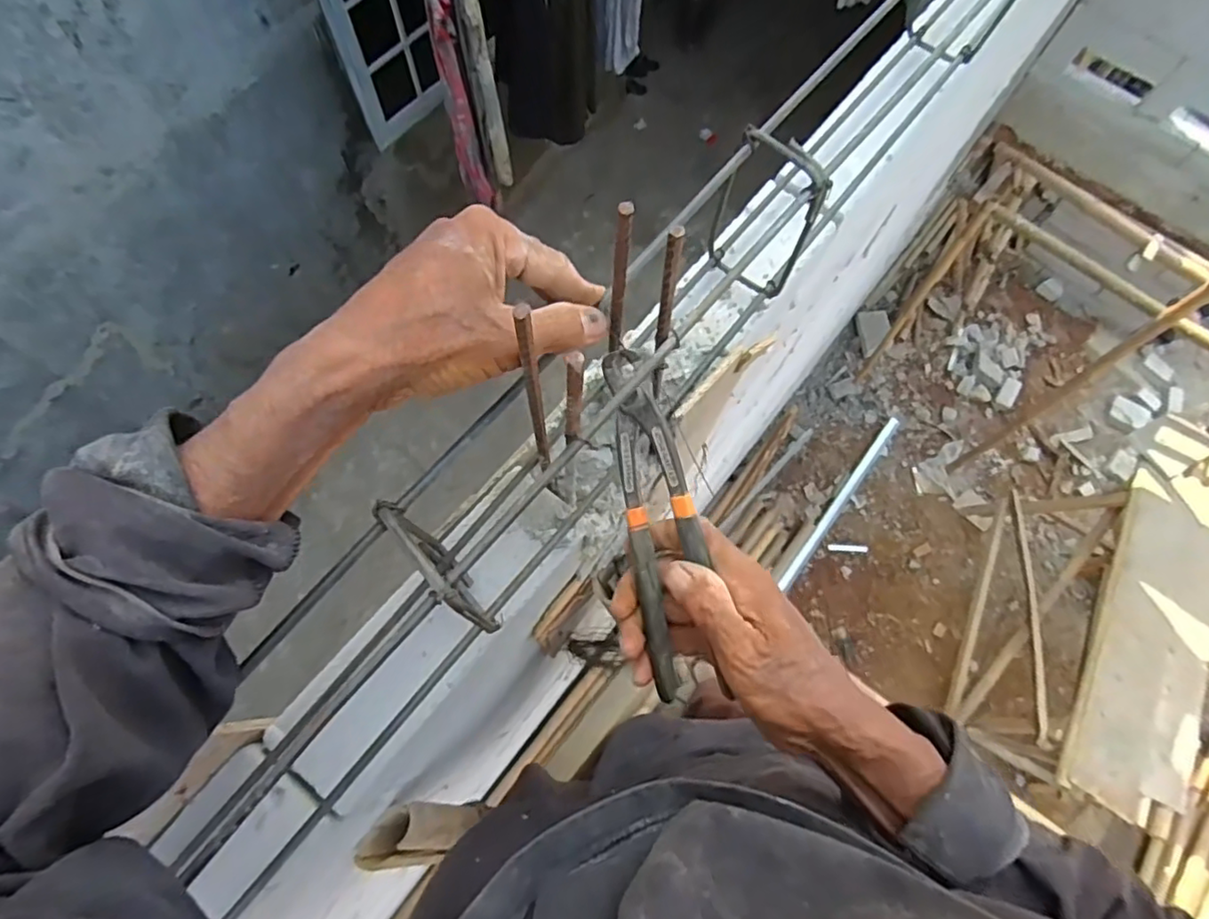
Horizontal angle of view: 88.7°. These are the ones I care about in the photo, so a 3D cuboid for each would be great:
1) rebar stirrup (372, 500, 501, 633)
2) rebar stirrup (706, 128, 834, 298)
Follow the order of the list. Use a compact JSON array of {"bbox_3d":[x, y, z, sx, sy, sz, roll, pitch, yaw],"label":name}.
[{"bbox_3d":[-0.094,0.066,0.363,0.071,0.124,0.017,43,74,13],"label":"rebar stirrup"},{"bbox_3d":[0.115,-0.177,0.455,0.075,0.124,0.021,40,74,13],"label":"rebar stirrup"}]

